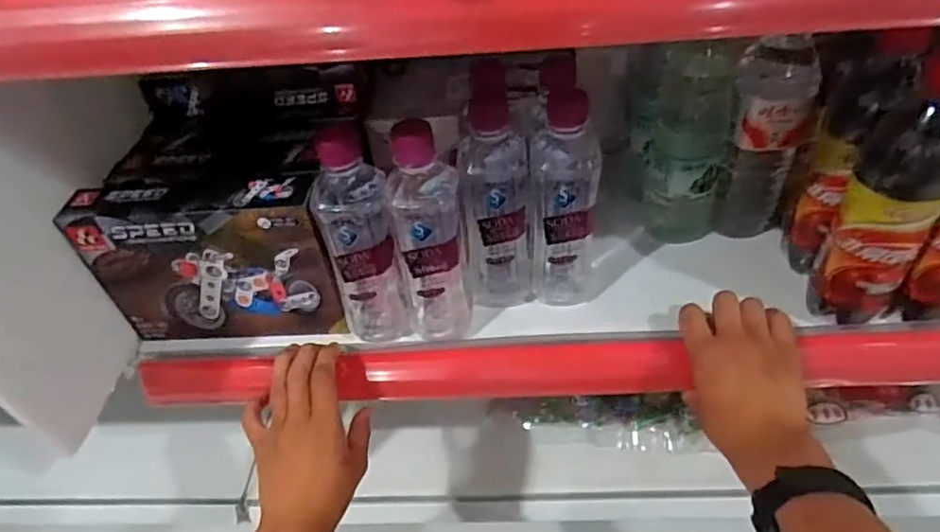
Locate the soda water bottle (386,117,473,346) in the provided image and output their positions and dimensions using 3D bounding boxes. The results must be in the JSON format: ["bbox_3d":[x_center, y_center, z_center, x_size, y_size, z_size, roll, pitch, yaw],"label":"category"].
[{"bbox_3d":[-0.032,-0.020,0.483,0.051,0.195,0.048,-7,43,0],"label":"soda water bottle"}]

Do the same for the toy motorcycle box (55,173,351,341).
[{"bbox_3d":[-0.218,-0.004,0.522,0.203,0.147,0.050,-3,43,5],"label":"toy motorcycle box"}]

